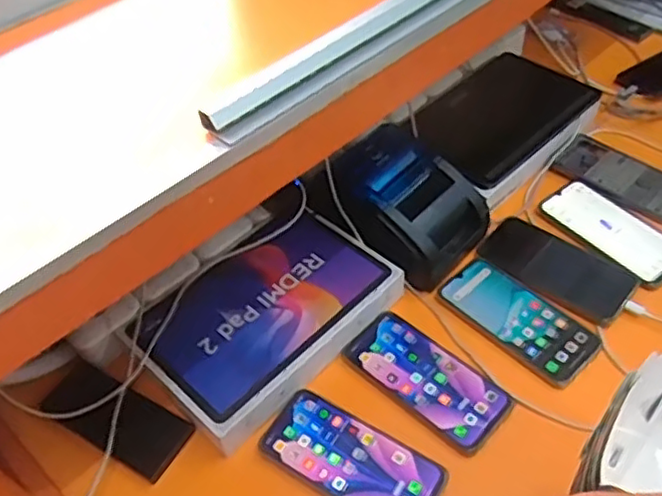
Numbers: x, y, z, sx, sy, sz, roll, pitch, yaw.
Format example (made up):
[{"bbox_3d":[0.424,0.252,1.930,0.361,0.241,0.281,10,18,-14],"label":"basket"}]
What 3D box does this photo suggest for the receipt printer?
[{"bbox_3d":[0.090,-0.054,0.750,0.165,0.105,0.140,32,57,30],"label":"receipt printer"}]

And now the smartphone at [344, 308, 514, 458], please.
[{"bbox_3d":[0.098,0.130,0.652,0.163,0.009,0.081,33,58,30],"label":"smartphone"}]

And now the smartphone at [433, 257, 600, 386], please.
[{"bbox_3d":[0.202,0.072,0.697,0.084,0.012,0.170,-36,54,-25],"label":"smartphone"}]

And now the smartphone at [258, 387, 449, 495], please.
[{"bbox_3d":[0.019,0.198,0.601,0.167,0.006,0.079,24,54,25],"label":"smartphone"}]

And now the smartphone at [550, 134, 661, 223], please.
[{"bbox_3d":[0.379,-0.094,0.832,0.164,0.012,0.089,32,65,24],"label":"smartphone"}]

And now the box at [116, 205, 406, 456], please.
[{"bbox_3d":[-0.067,0.069,0.695,0.263,0.049,0.175,-38,54,-26],"label":"box"}]

